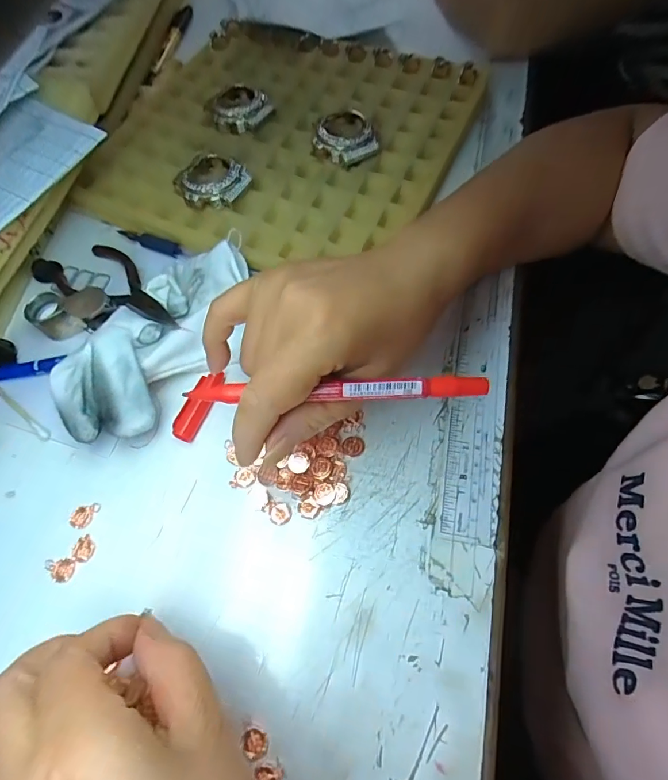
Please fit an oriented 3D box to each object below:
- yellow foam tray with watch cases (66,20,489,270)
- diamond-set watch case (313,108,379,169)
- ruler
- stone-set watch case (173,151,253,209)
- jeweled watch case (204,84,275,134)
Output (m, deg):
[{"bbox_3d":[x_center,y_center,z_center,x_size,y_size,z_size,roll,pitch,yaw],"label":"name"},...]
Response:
[{"bbox_3d":[-0.045,-0.206,0.351,0.267,0.014,0.243,21,68,10],"label":"yellow foam tray with watch cases"},{"bbox_3d":[0.008,-0.188,0.338,0.045,0.017,0.042,-31,64,-11],"label":"diamond-set watch case"},{"bbox_3d":[0.085,0.002,0.263,0.030,0.006,0.165,10,64,10],"label":"ruler"},{"bbox_3d":[-0.091,-0.151,0.325,0.056,0.014,0.044,35,71,20],"label":"stone-set watch case"},{"bbox_3d":[-0.079,-0.225,0.362,0.049,0.016,0.041,26,68,17],"label":"jeweled watch case"}]

